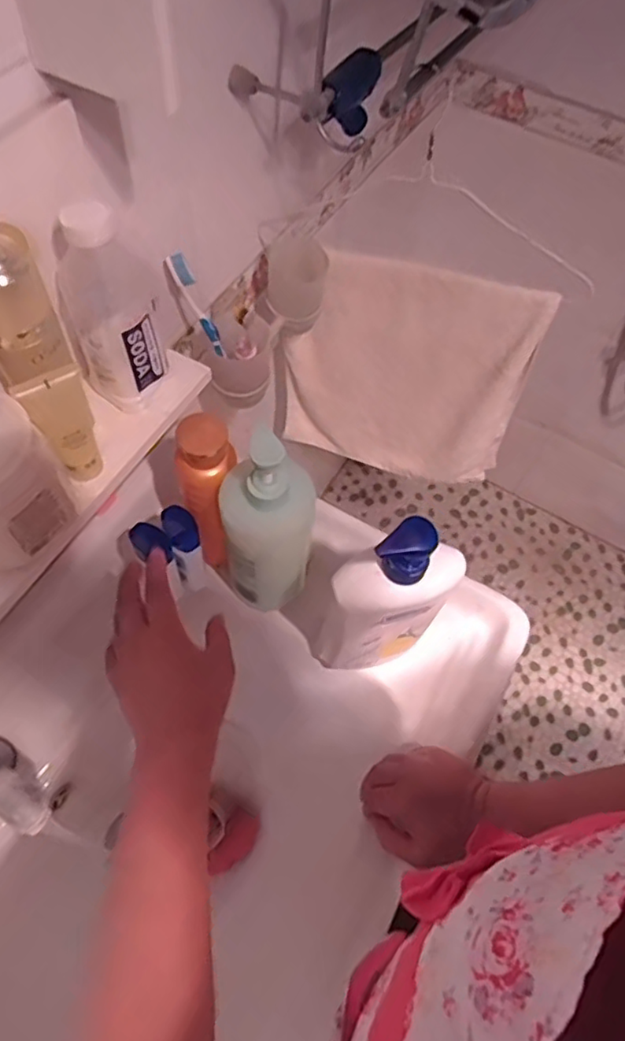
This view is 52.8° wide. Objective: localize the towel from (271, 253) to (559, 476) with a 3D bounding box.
[{"bbox_3d":[0.114,-0.191,0.844,0.309,0.352,0.039,20,61,7],"label":"towel"}]

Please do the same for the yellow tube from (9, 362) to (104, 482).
[{"bbox_3d":[-0.178,-0.067,0.458,0.042,0.097,0.023,-28,66,-18],"label":"yellow tube"}]

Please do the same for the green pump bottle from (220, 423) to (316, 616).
[{"bbox_3d":[-0.045,0.010,0.609,0.084,0.247,0.062,12,60,3],"label":"green pump bottle"}]

